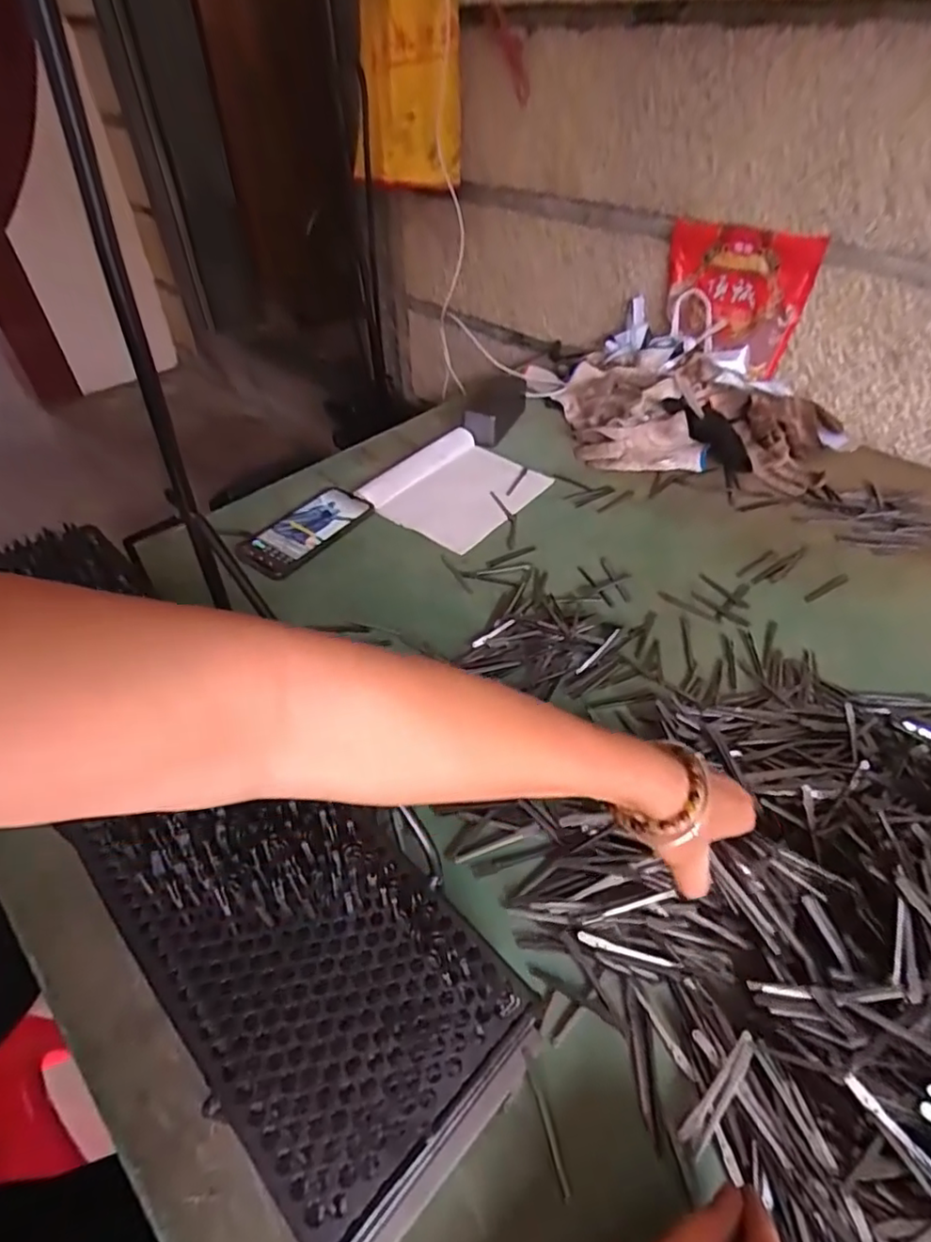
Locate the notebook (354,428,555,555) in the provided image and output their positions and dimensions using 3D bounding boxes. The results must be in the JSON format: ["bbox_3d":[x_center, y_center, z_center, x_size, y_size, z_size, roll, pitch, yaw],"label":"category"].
[{"bbox_3d":[-0.012,-0.176,0.765,0.177,0.019,0.194,29,53,25],"label":"notebook"}]

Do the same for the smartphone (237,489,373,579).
[{"bbox_3d":[-0.188,-0.109,0.701,0.076,0.007,0.159,29,53,25],"label":"smartphone"}]

